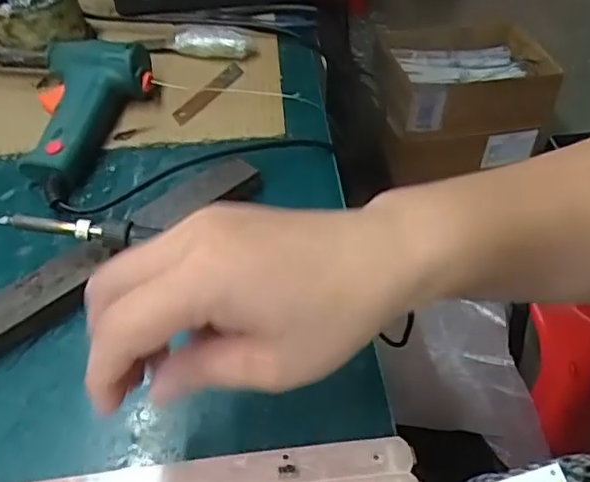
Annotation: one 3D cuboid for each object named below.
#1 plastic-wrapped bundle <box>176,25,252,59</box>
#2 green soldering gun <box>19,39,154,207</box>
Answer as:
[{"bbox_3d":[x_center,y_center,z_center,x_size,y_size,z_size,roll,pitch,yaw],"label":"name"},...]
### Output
[{"bbox_3d":[-0.074,-0.181,0.540,0.069,0.021,0.017,7,47,11],"label":"plastic-wrapped bundle"},{"bbox_3d":[-0.156,-0.103,0.460,0.100,0.043,0.164,-6,47,-4],"label":"green soldering gun"}]

